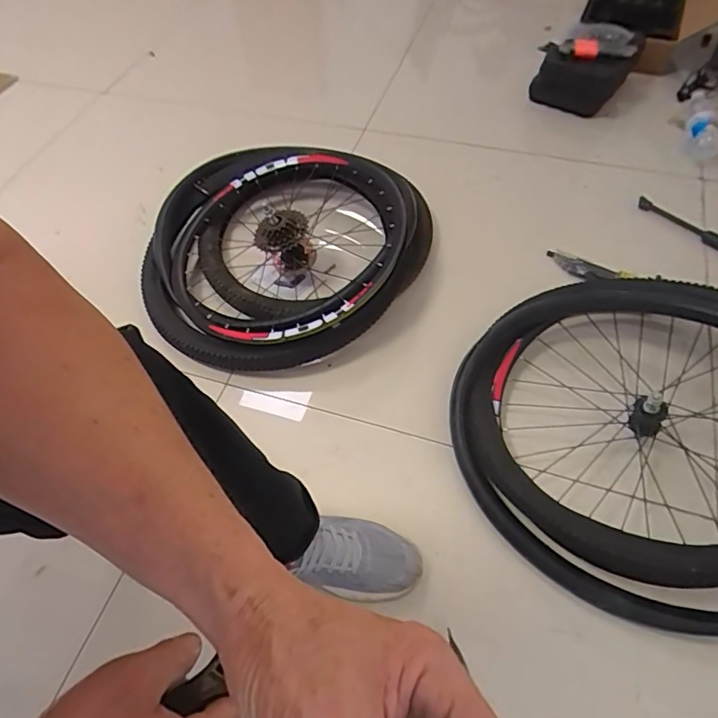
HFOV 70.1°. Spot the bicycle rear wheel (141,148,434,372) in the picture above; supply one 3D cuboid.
[{"bbox_3d":[-0.145,-0.250,1.055,0.573,0.161,0.562,-2,57,3],"label":"bicycle rear wheel"}]

